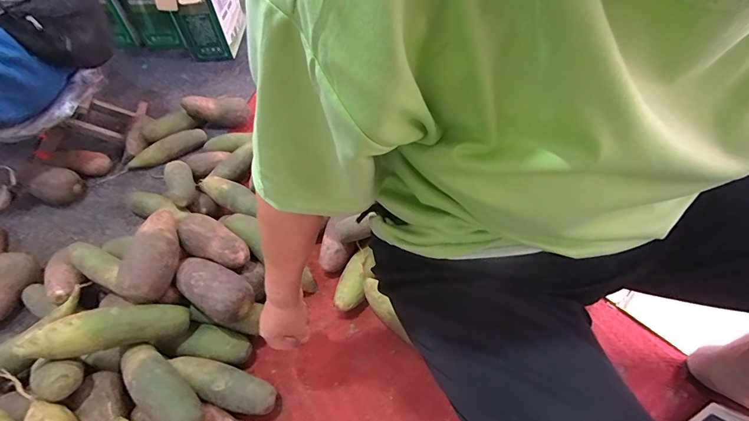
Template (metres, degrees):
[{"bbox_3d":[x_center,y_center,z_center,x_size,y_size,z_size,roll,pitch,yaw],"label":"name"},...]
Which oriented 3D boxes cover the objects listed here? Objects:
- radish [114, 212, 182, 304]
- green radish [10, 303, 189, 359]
[{"bbox_3d":[-0.366,0.070,0.621,0.065,0.067,0.157,2,53,5],"label":"radish"},{"bbox_3d":[-0.393,0.176,0.558,0.208,0.055,0.051,-1,46,-36],"label":"green radish"}]

